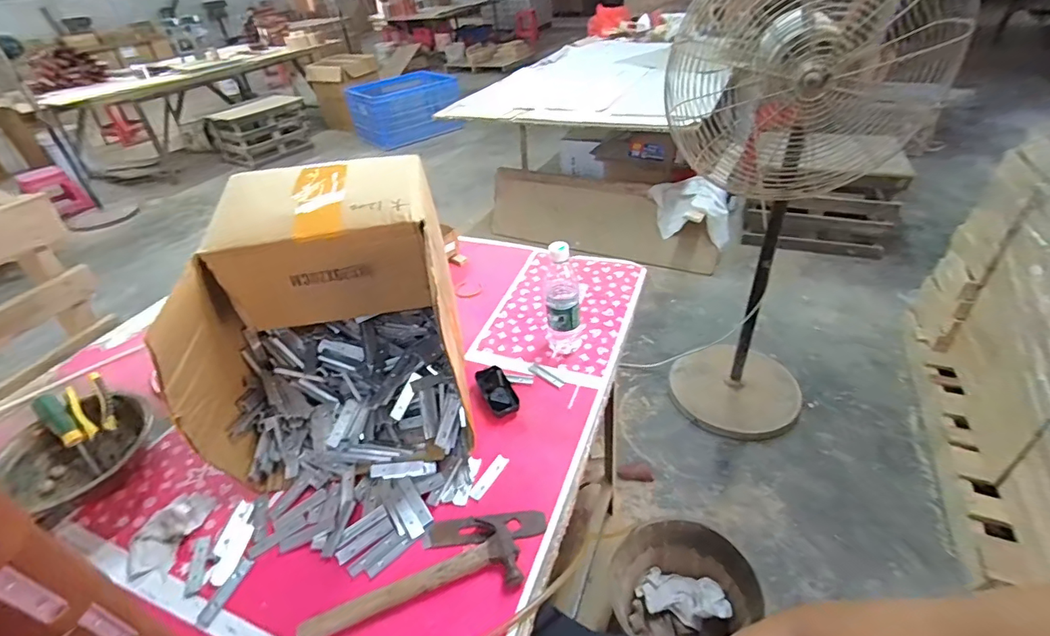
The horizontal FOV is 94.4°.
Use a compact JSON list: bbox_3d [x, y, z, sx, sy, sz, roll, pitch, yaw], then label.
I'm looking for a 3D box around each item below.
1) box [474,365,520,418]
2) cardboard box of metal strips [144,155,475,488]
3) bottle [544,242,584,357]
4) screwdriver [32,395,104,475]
[{"bbox_3d":[-0.048,0.129,0.868,0.054,0.027,0.108,-20,41,-17],"label":"box"},{"bbox_3d":[-0.293,0.014,0.745,0.361,0.383,0.303,-10,39,-5],"label":"cardboard box of metal strips"},{"bbox_3d":[0.071,-0.034,0.886,0.070,0.224,0.065,-1,37,5],"label":"bottle"},{"bbox_3d":[-0.759,0.193,0.812,0.171,0.026,0.033,48,56,5],"label":"screwdriver"}]

